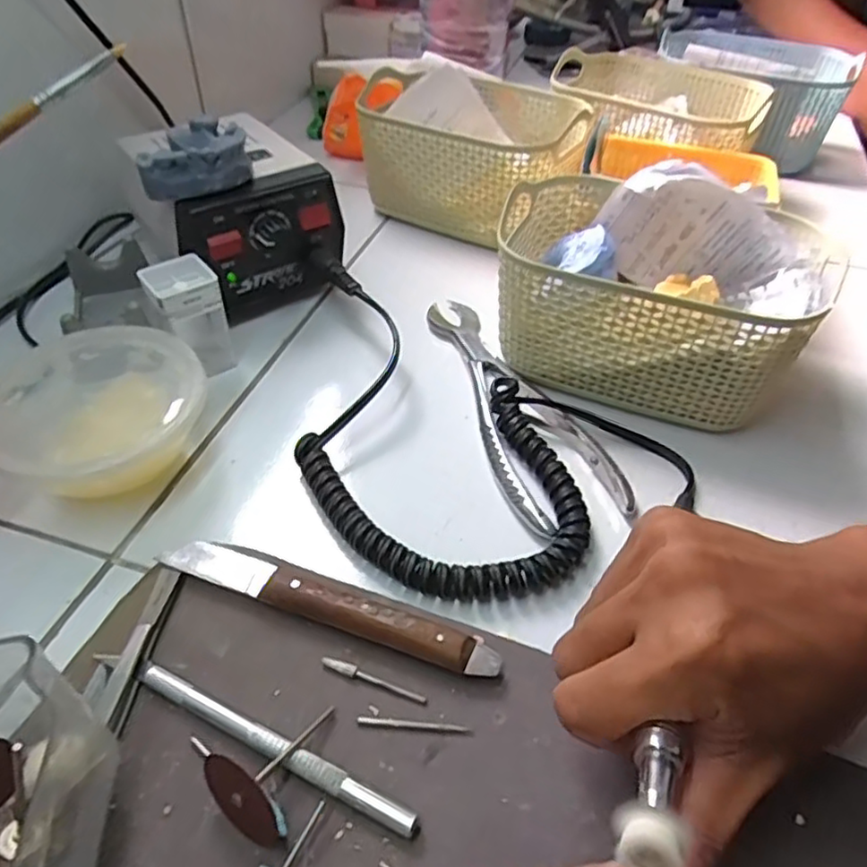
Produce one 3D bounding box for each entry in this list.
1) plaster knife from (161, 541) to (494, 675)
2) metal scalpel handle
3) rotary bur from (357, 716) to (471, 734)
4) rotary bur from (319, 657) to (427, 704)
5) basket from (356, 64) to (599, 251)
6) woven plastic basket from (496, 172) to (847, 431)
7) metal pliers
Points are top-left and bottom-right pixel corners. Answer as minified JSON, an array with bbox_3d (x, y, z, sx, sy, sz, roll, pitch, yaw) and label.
[{"bbox_3d":[-0.044,0.070,0.275,0.149,0.014,0.023,16,46,14],"label":"plaster knife"},{"bbox_3d":[-0.068,0.110,0.240,0.137,0.006,0.008,20,47,17],"label":"metal scalpel handle"},{"bbox_3d":[-0.007,0.108,0.244,0.041,0.004,0.004,5,45,3],"label":"rotary bur"},{"bbox_3d":[-0.024,0.096,0.256,0.044,0.004,0.005,16,46,13],"label":"rotary bur"},{"bbox_3d":[0.030,-0.226,0.519,0.165,0.093,0.132,22,48,19],"label":"basket"},{"bbox_3d":[0.121,-0.077,0.375,0.163,0.090,0.114,18,47,16],"label":"woven plastic basket"},{"bbox_3d":[0.037,-0.022,0.371,0.058,0.012,0.193,-16,47,-17],"label":"metal pliers"}]

